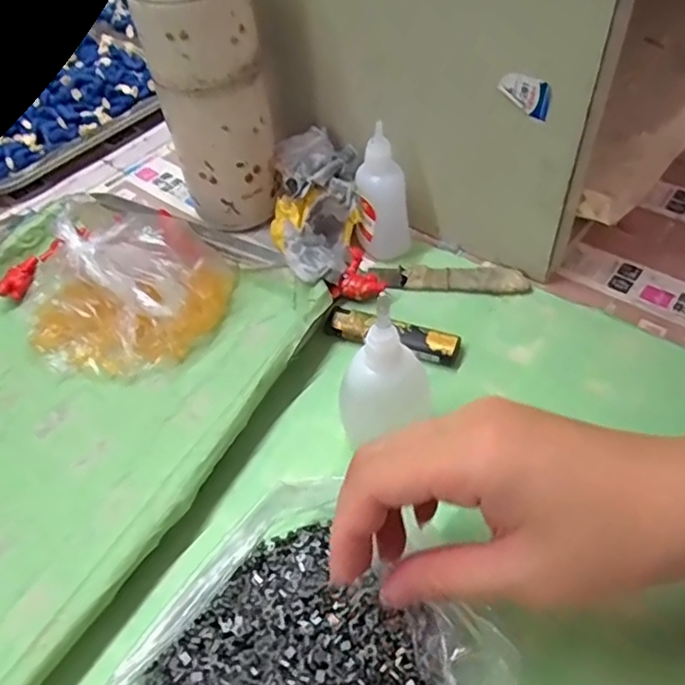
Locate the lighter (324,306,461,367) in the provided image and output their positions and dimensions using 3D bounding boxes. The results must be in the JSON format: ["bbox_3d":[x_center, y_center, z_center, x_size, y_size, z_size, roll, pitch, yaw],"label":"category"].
[{"bbox_3d":[0.029,-0.004,0.362,0.079,0.010,0.021,15,53,17],"label":"lighter"}]

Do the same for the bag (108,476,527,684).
[{"bbox_3d":[-0.021,0.129,0.231,0.135,0.031,0.118,-38,56,-24],"label":"bag"}]

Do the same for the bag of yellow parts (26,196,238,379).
[{"bbox_3d":[-0.133,-0.041,0.377,0.115,0.057,0.113,6,51,10],"label":"bag of yellow parts"}]

